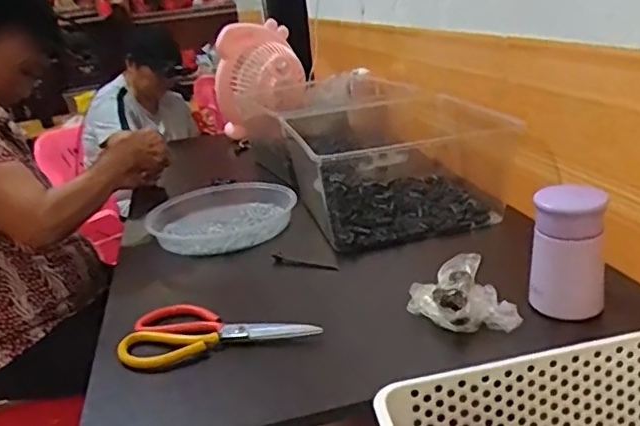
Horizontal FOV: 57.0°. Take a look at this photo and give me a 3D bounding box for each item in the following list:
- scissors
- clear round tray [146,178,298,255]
[{"bbox_3d":[-0.107,0.122,0.645,0.209,0.021,0.106,-6,21,3],"label":"scissors"},{"bbox_3d":[-0.158,0.006,0.922,0.206,0.040,0.218,-6,21,2],"label":"clear round tray"}]

